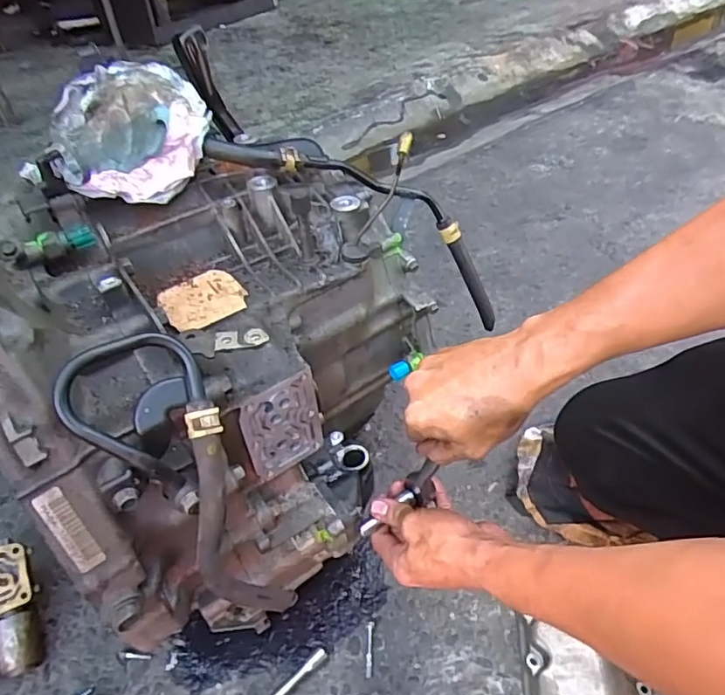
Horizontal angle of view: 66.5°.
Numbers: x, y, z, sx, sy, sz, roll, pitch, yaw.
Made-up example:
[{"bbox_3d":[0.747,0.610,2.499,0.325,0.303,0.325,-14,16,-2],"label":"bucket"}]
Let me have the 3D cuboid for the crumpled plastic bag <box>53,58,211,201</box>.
[{"bbox_3d":[-0.203,-0.191,0.485,0.131,0.062,0.142,-23,46,-18],"label":"crumpled plastic bag"}]

